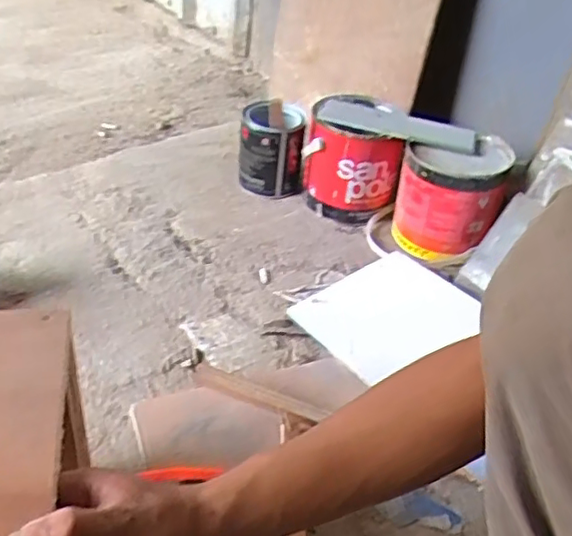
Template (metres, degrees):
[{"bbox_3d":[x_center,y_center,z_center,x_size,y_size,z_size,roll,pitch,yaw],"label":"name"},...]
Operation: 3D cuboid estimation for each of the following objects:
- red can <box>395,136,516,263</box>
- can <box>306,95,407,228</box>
[{"bbox_3d":[0.249,-0.109,0.968,0.152,0.151,0.134,17,38,12],"label":"red can"},{"bbox_3d":[0.113,-0.187,1.058,0.155,0.166,0.173,9,37,2],"label":"can"}]

